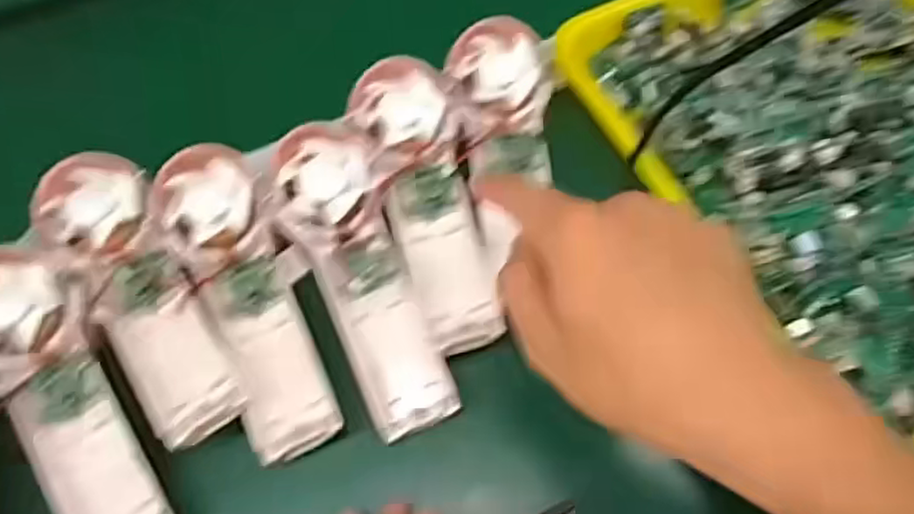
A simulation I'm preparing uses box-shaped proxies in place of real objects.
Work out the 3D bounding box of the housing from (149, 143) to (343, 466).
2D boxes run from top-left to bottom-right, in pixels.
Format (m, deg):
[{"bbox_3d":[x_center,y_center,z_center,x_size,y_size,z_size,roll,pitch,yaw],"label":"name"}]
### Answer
[{"bbox_3d":[-0.113,0.018,0.360,0.057,0.032,0.176,-28,68,-12],"label":"housing"}]

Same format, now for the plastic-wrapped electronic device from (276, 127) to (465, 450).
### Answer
[{"bbox_3d":[-0.053,0.010,0.372,0.059,0.022,0.179,-21,80,-10],"label":"plastic-wrapped electronic device"}]

